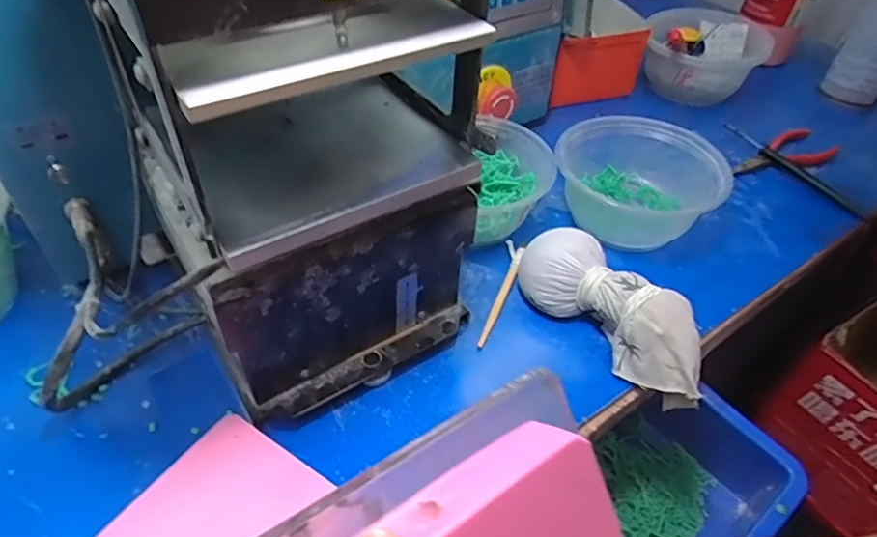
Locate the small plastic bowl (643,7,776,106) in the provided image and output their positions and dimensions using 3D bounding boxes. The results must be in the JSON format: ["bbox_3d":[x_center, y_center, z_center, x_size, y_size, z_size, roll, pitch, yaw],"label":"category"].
[{"bbox_3d":[0.307,-0.241,0.639,0.135,0.075,0.158,17,47,13],"label":"small plastic bowl"}]

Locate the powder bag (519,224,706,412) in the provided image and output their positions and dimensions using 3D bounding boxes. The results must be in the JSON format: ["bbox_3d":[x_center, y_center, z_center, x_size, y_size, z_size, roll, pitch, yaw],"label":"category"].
[{"bbox_3d":[0.121,0.027,0.388,0.058,0.050,0.146,-33,55,-30],"label":"powder bag"}]

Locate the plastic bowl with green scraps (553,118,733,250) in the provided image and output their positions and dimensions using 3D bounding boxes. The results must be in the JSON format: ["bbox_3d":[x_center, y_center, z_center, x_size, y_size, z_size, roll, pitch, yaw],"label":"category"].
[{"bbox_3d":[0.165,-0.073,0.473,0.130,0.054,0.113,12,46,9],"label":"plastic bowl with green scraps"}]

